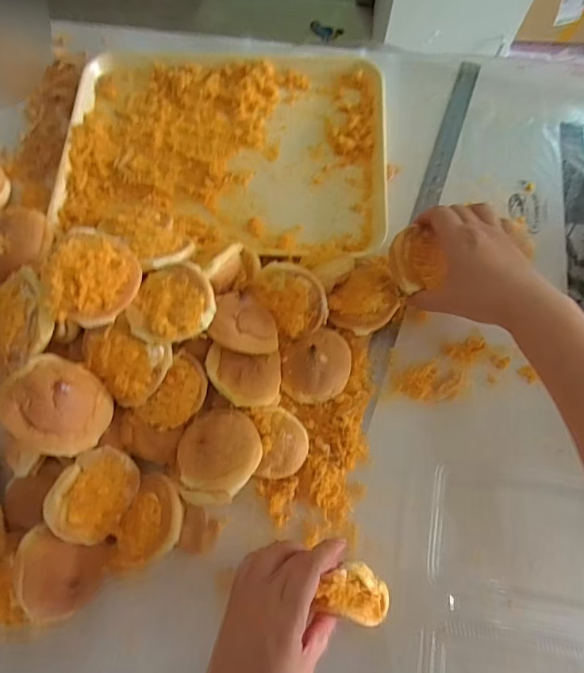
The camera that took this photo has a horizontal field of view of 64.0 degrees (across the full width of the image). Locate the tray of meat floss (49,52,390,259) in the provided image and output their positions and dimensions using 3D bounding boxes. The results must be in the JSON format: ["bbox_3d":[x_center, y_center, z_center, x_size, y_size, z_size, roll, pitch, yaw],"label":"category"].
[{"bbox_3d":[-0.079,-0.229,0.564,0.379,0.025,0.281,4,71,0],"label":"tray of meat floss"}]

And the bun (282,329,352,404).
[{"bbox_3d":[0.026,0.026,0.467,0.065,0.030,0.075,11,71,3],"label":"bun"}]

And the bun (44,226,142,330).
[{"bbox_3d":[-0.171,-0.051,0.401,0.066,0.026,0.081,19,72,5],"label":"bun"}]

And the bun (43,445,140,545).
[{"bbox_3d":[-0.172,0.136,0.403,0.026,0.073,0.075,10,68,35],"label":"bun"}]

